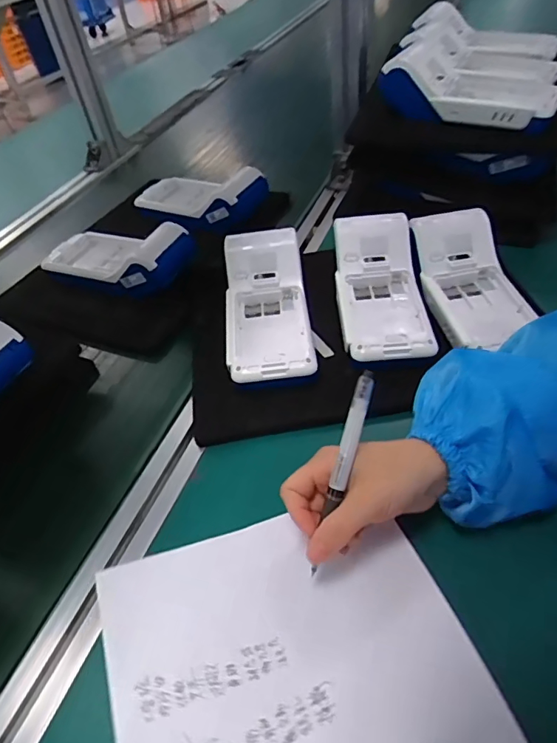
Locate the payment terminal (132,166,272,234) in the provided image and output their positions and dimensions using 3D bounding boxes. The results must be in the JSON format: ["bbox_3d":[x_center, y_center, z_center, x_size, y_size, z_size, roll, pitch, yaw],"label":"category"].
[{"bbox_3d":[-0.114,-0.250,0.671,0.194,0.053,0.092,21,53,25],"label":"payment terminal"}]

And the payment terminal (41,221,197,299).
[{"bbox_3d":[-0.195,-0.144,0.583,0.194,0.057,0.096,11,49,17],"label":"payment terminal"}]

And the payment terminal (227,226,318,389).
[{"bbox_3d":[-0.013,-0.068,0.469,0.080,0.050,0.176,-7,46,0],"label":"payment terminal"}]

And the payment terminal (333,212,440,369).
[{"bbox_3d":[0.101,-0.086,0.473,0.081,0.050,0.177,-3,46,4],"label":"payment terminal"}]

